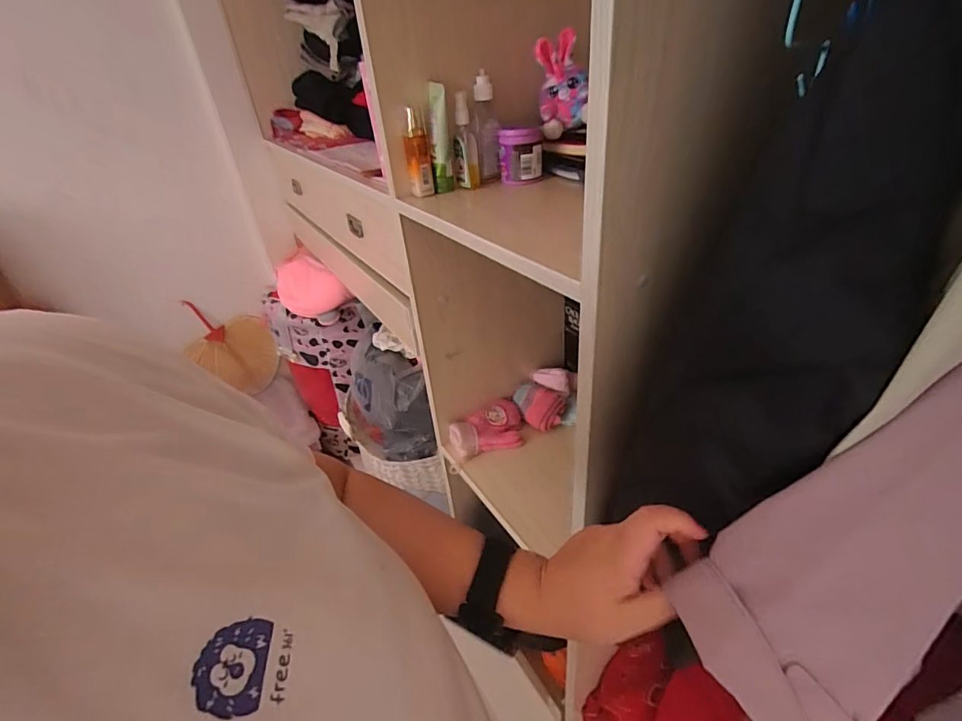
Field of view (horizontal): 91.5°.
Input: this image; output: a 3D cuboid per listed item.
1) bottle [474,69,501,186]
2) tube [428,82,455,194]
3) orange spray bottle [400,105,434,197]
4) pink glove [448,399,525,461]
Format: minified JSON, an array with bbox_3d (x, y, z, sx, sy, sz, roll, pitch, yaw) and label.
[{"bbox_3d":[0.008,-0.339,0.694,0.032,0.141,0.032,-7,34,0],"label":"bottle"},{"bbox_3d":[-0.060,-0.314,0.675,0.029,0.141,0.045,-8,34,-3],"label":"tube"},{"bbox_3d":[-0.090,-0.295,0.666,0.034,0.116,0.026,-8,34,-3],"label":"orange spray bottle"},{"bbox_3d":[0.015,0.155,0.992,0.165,0.068,0.091,-17,35,-16],"label":"pink glove"}]

